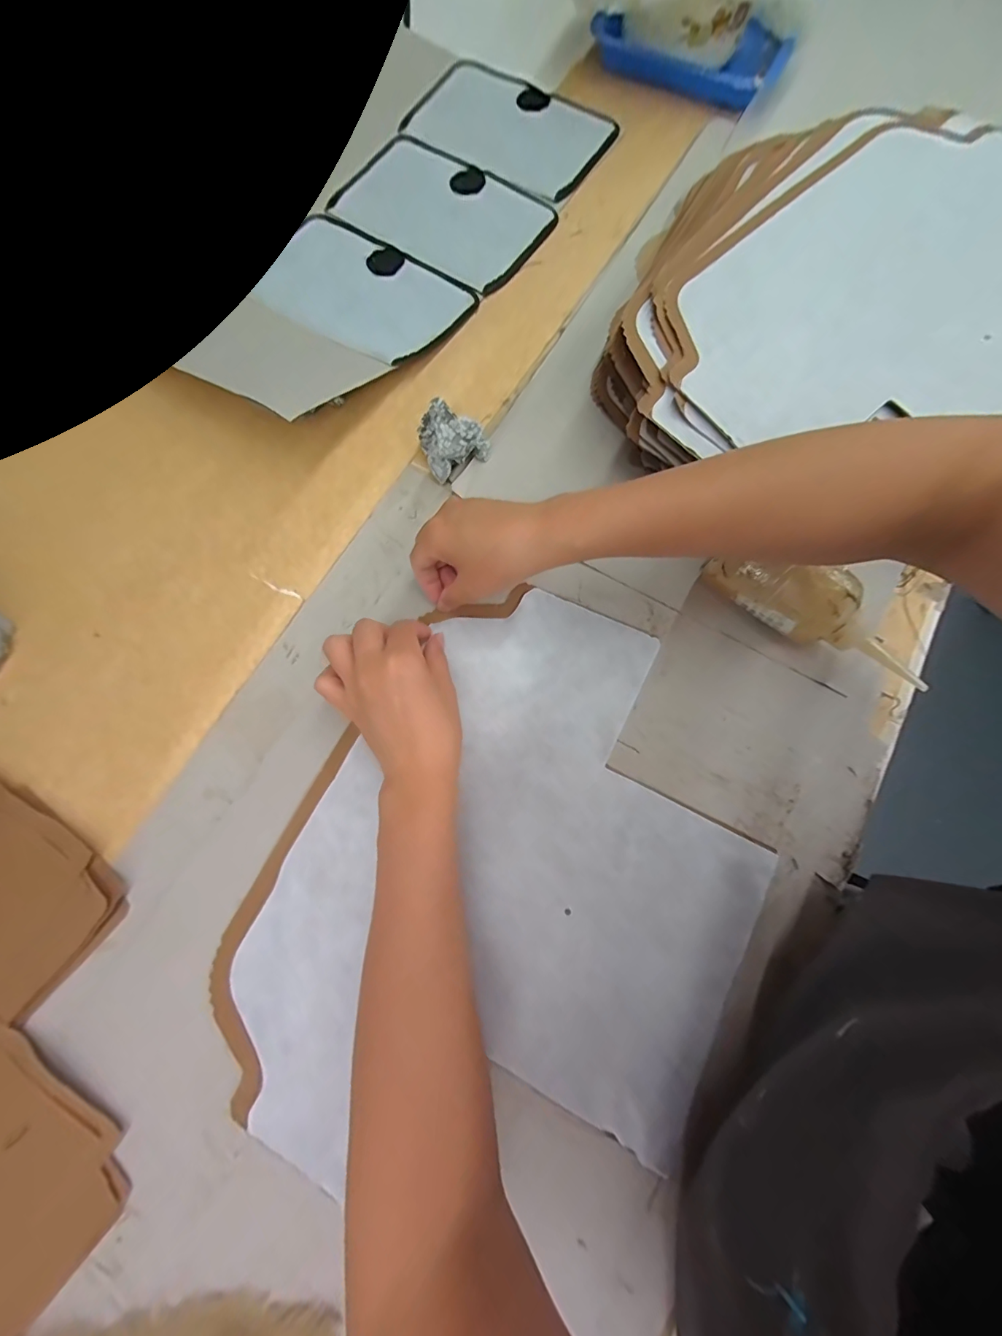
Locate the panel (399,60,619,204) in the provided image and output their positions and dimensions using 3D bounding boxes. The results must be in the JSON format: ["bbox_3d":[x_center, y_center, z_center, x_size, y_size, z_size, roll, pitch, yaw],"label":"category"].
[{"bbox_3d":[0.010,-0.619,0.503,0.225,0.005,0.144,35,80,8],"label":"panel"}]

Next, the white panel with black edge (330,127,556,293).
[{"bbox_3d":[-0.063,-0.495,0.478,0.216,0.016,0.136,34,79,8],"label":"white panel with black edge"}]

